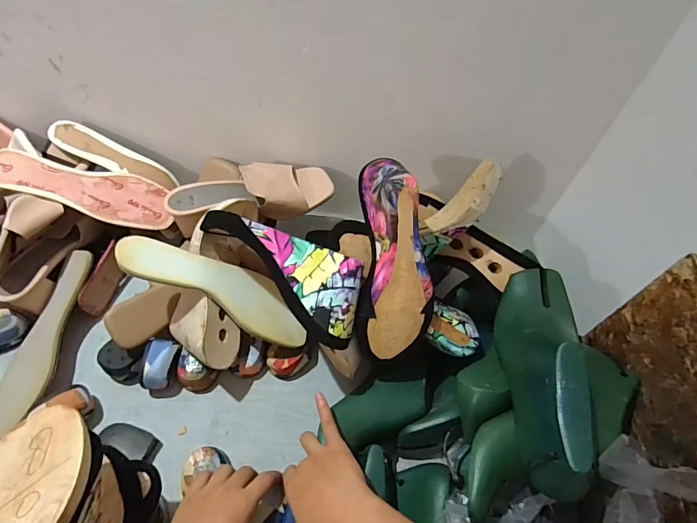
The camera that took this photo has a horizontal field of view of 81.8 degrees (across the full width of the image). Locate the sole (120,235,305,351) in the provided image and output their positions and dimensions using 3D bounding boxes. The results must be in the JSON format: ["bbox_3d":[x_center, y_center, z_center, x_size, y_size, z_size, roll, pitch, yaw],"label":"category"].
[{"bbox_3d":[-0.157,0.033,0.504,0.241,0.015,0.070,30,51,-19],"label":"sole"}]

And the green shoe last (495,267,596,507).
[{"bbox_3d":[0.201,0.097,0.405,0.082,0.097,0.239,19,54,8],"label":"green shoe last"}]

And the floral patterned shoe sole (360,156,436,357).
[{"bbox_3d":[0.049,-0.003,0.453,0.072,0.067,0.222,-6,96,-10],"label":"floral patterned shoe sole"}]

